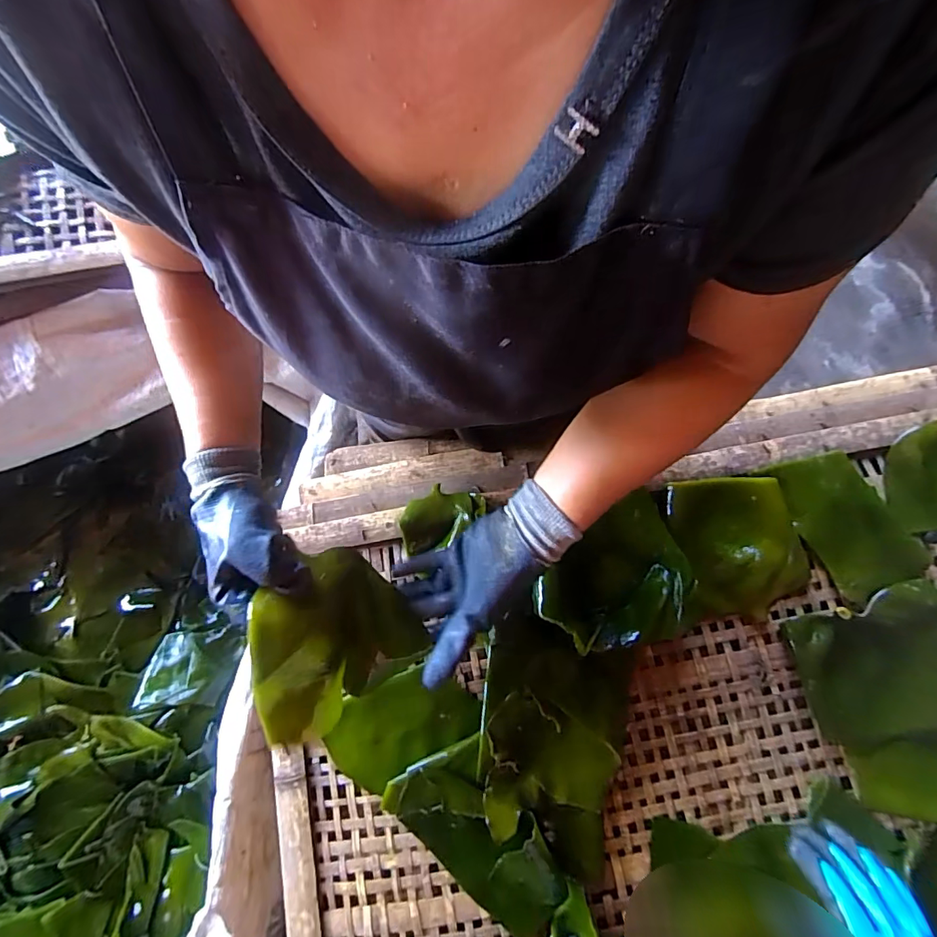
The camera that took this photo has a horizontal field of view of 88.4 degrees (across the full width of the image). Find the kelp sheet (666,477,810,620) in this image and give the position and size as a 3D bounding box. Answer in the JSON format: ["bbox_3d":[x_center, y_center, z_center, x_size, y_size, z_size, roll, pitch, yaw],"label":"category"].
[{"bbox_3d":[0.308,0.088,0.552,0.141,0.018,0.155,-5,79,0],"label":"kelp sheet"}]

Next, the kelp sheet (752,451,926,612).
[{"bbox_3d":[0.432,0.059,0.549,0.110,0.012,0.165,-23,79,-3],"label":"kelp sheet"}]

